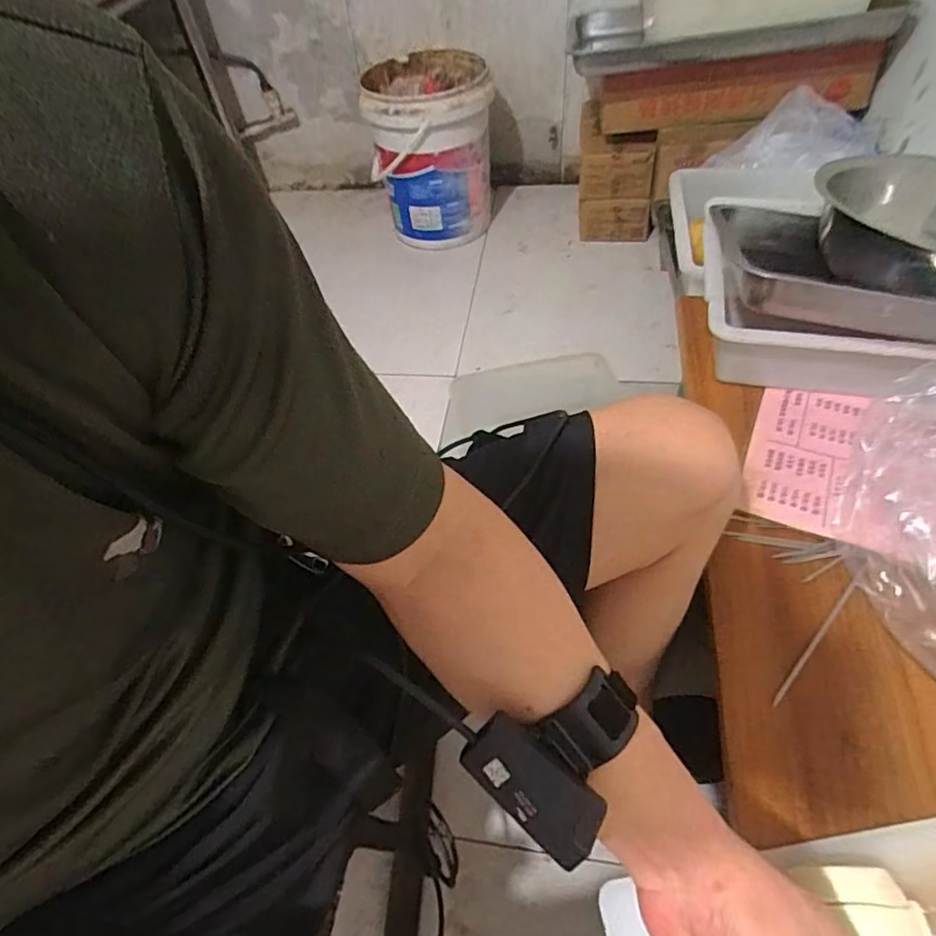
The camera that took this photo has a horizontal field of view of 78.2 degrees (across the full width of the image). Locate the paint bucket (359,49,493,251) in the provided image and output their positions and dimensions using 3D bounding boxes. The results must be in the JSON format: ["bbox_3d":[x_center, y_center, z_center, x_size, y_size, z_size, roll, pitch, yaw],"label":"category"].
[{"bbox_3d":[-0.081,-0.721,1.328,0.263,0.337,0.271,-3,51,4],"label":"paint bucket"}]

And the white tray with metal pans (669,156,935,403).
[{"bbox_3d":[0.483,-0.232,0.660,0.415,0.162,0.366,6,52,11],"label":"white tray with metal pans"}]

